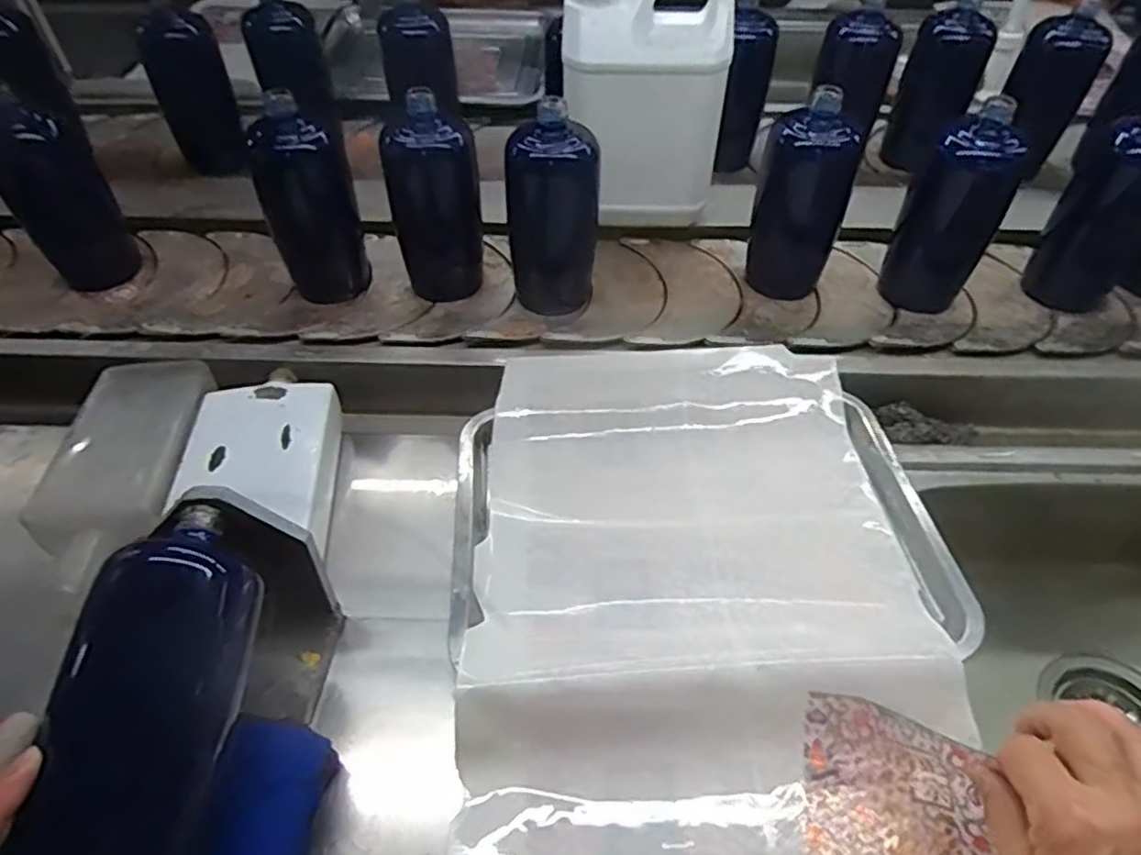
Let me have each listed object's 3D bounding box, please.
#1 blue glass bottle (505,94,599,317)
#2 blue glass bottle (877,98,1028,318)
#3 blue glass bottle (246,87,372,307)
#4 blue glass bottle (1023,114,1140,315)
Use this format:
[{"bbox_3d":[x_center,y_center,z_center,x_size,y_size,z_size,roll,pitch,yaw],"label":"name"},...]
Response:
[{"bbox_3d":[-0.015,-0.195,0.643,0.079,0.177,0.067,-1,47,2],"label":"blue glass bottle"},{"bbox_3d":[0.346,-0.196,0.646,0.059,0.168,0.078,-22,50,-17],"label":"blue glass bottle"},{"bbox_3d":[-0.240,-0.206,0.654,0.071,0.173,0.058,-32,53,-25],"label":"blue glass bottle"},{"bbox_3d":[0.497,-0.195,0.647,0.059,0.169,0.056,-11,48,-8],"label":"blue glass bottle"}]

